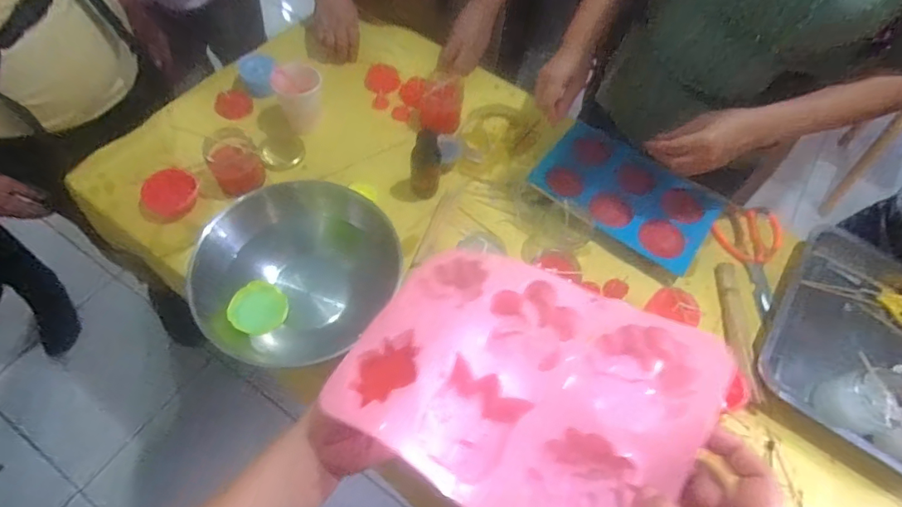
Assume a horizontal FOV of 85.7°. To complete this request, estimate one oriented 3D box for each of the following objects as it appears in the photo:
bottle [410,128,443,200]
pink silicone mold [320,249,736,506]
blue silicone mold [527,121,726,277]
[{"bbox_3d":[-0.037,-0.124,0.716,0.044,0.109,0.045,2,60,-3],"label":"bottle"},{"bbox_3d":[0.039,0.085,0.340,0.241,0.049,0.167,22,64,29],"label":"pink silicone mold"},{"bbox_3d":[0.266,-0.091,0.743,0.256,0.027,0.140,32,79,11],"label":"blue silicone mold"}]

